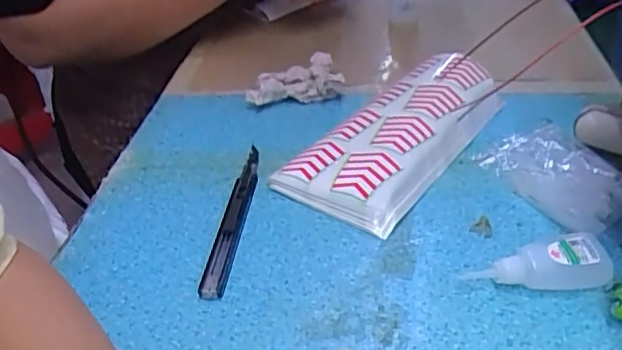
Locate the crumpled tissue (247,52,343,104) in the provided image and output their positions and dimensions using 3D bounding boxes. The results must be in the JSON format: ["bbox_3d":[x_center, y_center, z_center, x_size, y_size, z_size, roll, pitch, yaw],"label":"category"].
[{"bbox_3d":[-0.018,-0.086,0.559,0.086,0.032,0.049,-15,37,-15],"label":"crumpled tissue"}]

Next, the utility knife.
[{"bbox_3d":[-0.055,0.029,0.421,0.016,0.010,0.149,1,36,8],"label":"utility knife"}]

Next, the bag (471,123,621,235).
[{"bbox_3d":[0.184,-0.005,0.429,0.073,0.027,0.116,-14,36,-13],"label":"bag"}]

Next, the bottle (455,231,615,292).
[{"bbox_3d":[0.137,0.056,0.349,0.084,0.024,0.026,-6,35,-3],"label":"bottle"}]

